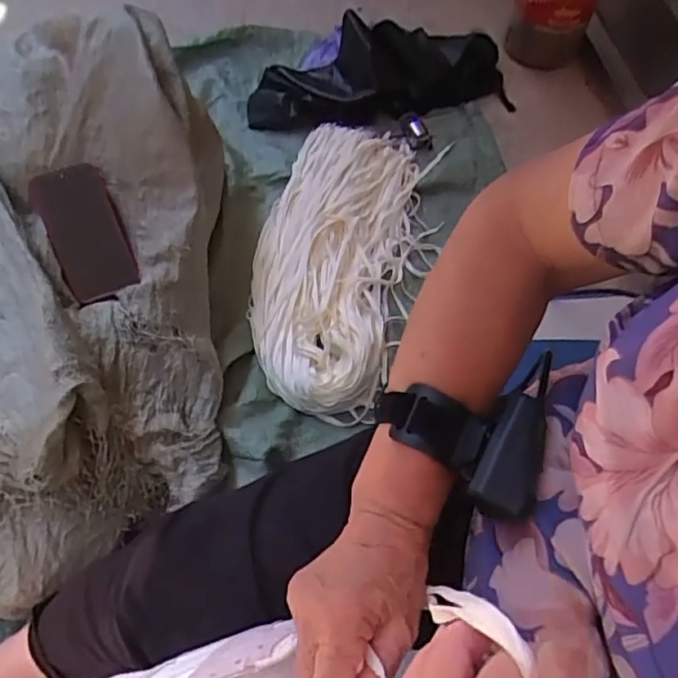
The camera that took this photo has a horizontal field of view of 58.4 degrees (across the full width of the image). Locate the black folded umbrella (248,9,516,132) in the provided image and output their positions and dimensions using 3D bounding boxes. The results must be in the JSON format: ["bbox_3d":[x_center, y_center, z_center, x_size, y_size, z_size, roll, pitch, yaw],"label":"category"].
[{"bbox_3d":[0.080,-0.523,1.149,0.494,0.158,0.184,-5,61,-10],"label":"black folded umbrella"}]

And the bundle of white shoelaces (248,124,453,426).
[{"bbox_3d":[0.010,-0.149,0.975,0.285,0.059,0.562,18,61,8],"label":"bundle of white shoelaces"}]

